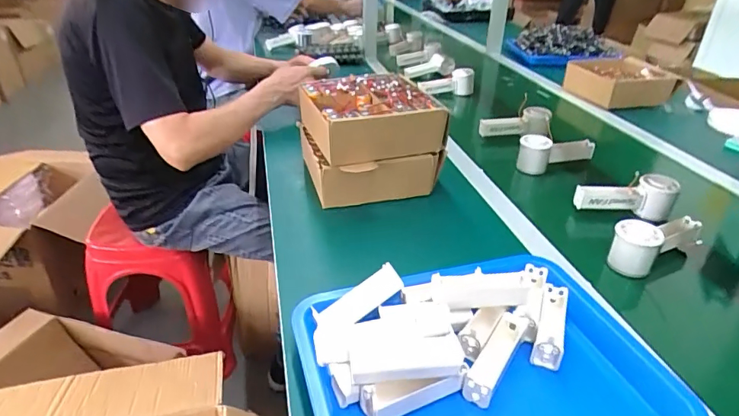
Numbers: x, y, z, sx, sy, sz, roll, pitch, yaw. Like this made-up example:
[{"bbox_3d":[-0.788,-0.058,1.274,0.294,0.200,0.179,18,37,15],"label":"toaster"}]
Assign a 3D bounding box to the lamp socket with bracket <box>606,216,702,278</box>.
[{"bbox_3d":[0.407,0.045,0.657,0.160,0.062,0.052,-13,34,-22],"label":"lamp socket with bracket"}]

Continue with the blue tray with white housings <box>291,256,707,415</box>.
[{"bbox_3d":[0.105,0.153,0.457,0.326,0.070,0.253,-9,33,-17],"label":"blue tray with white housings"}]

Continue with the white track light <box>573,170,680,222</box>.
[{"bbox_3d":[0.407,-0.021,0.762,0.153,0.059,0.048,3,31,3],"label":"white track light"}]

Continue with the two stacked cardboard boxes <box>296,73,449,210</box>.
[{"bbox_3d":[-0.006,-0.129,0.782,0.203,0.133,0.196,-10,33,-18],"label":"two stacked cardboard boxes"}]

